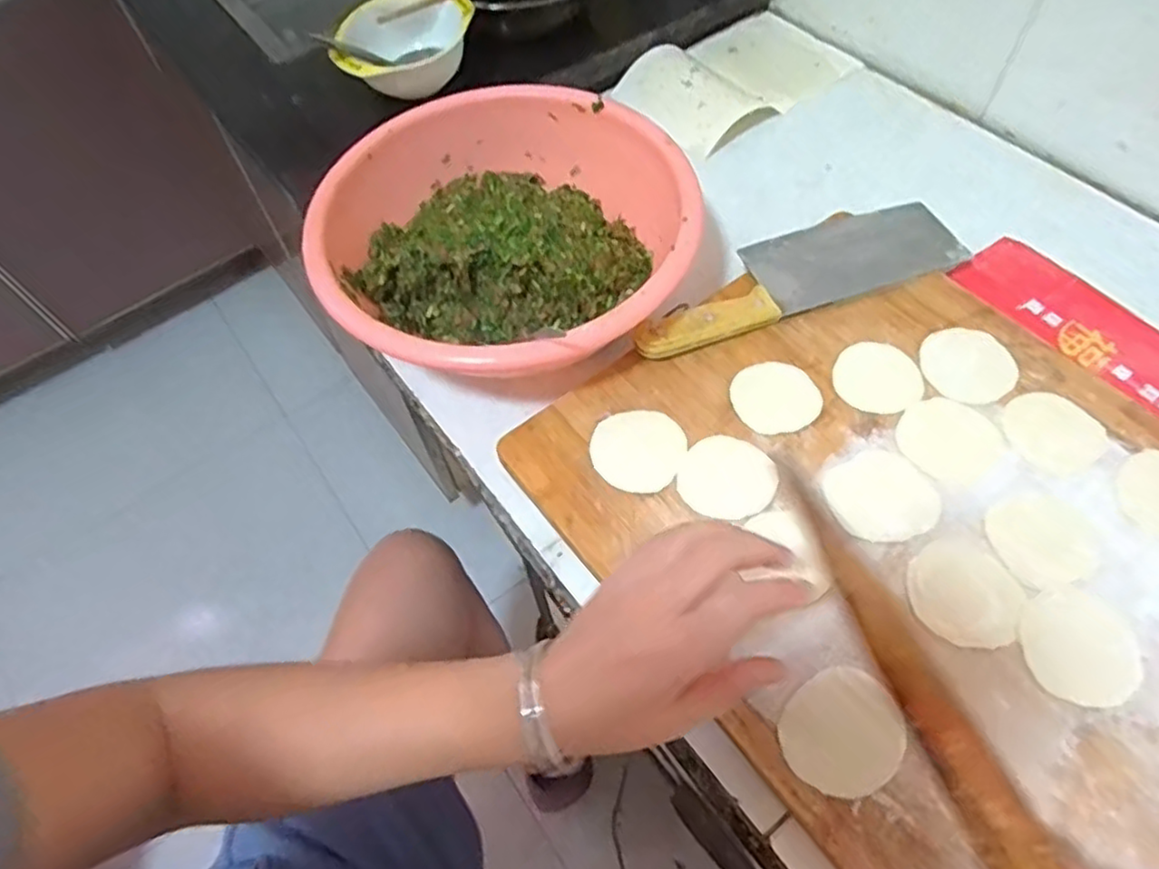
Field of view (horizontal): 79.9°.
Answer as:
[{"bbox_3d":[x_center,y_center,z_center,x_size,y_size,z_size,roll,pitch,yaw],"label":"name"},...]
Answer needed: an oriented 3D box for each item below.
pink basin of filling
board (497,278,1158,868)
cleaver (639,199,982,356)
[{"bbox_3d":[-0.053,-0.155,0.559,0.271,0.094,0.273,-2,58,3],"label":"pink basin of filling"},{"bbox_3d":[0.253,0.096,0.429,0.364,0.024,0.542,-35,62,-17],"label":"board"},{"bbox_3d":[0.170,-0.130,0.550,0.283,0.020,0.081,-18,59,-7],"label":"cleaver"}]

